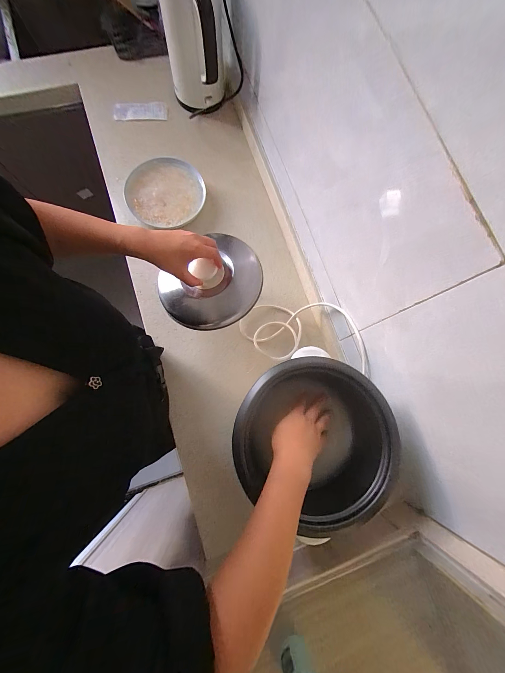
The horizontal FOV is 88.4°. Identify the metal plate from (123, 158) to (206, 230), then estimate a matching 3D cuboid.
[{"bbox_3d":[-0.217,-0.360,0.639,0.181,0.032,0.186,1,76,-6],"label":"metal plate"}]

